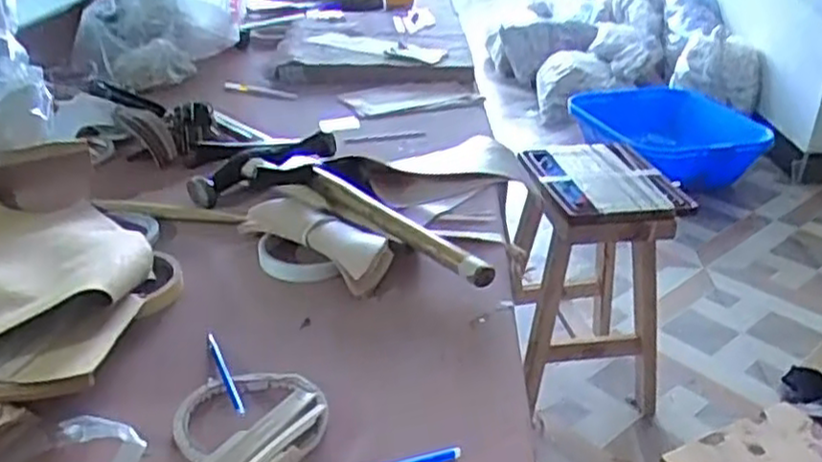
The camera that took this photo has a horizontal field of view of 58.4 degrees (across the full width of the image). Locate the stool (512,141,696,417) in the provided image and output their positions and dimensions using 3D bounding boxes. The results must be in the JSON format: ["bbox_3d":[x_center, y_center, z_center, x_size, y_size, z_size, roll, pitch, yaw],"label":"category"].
[{"bbox_3d":[0.343,0.086,1.451,0.272,0.431,0.297,-2,29,-8],"label":"stool"}]

